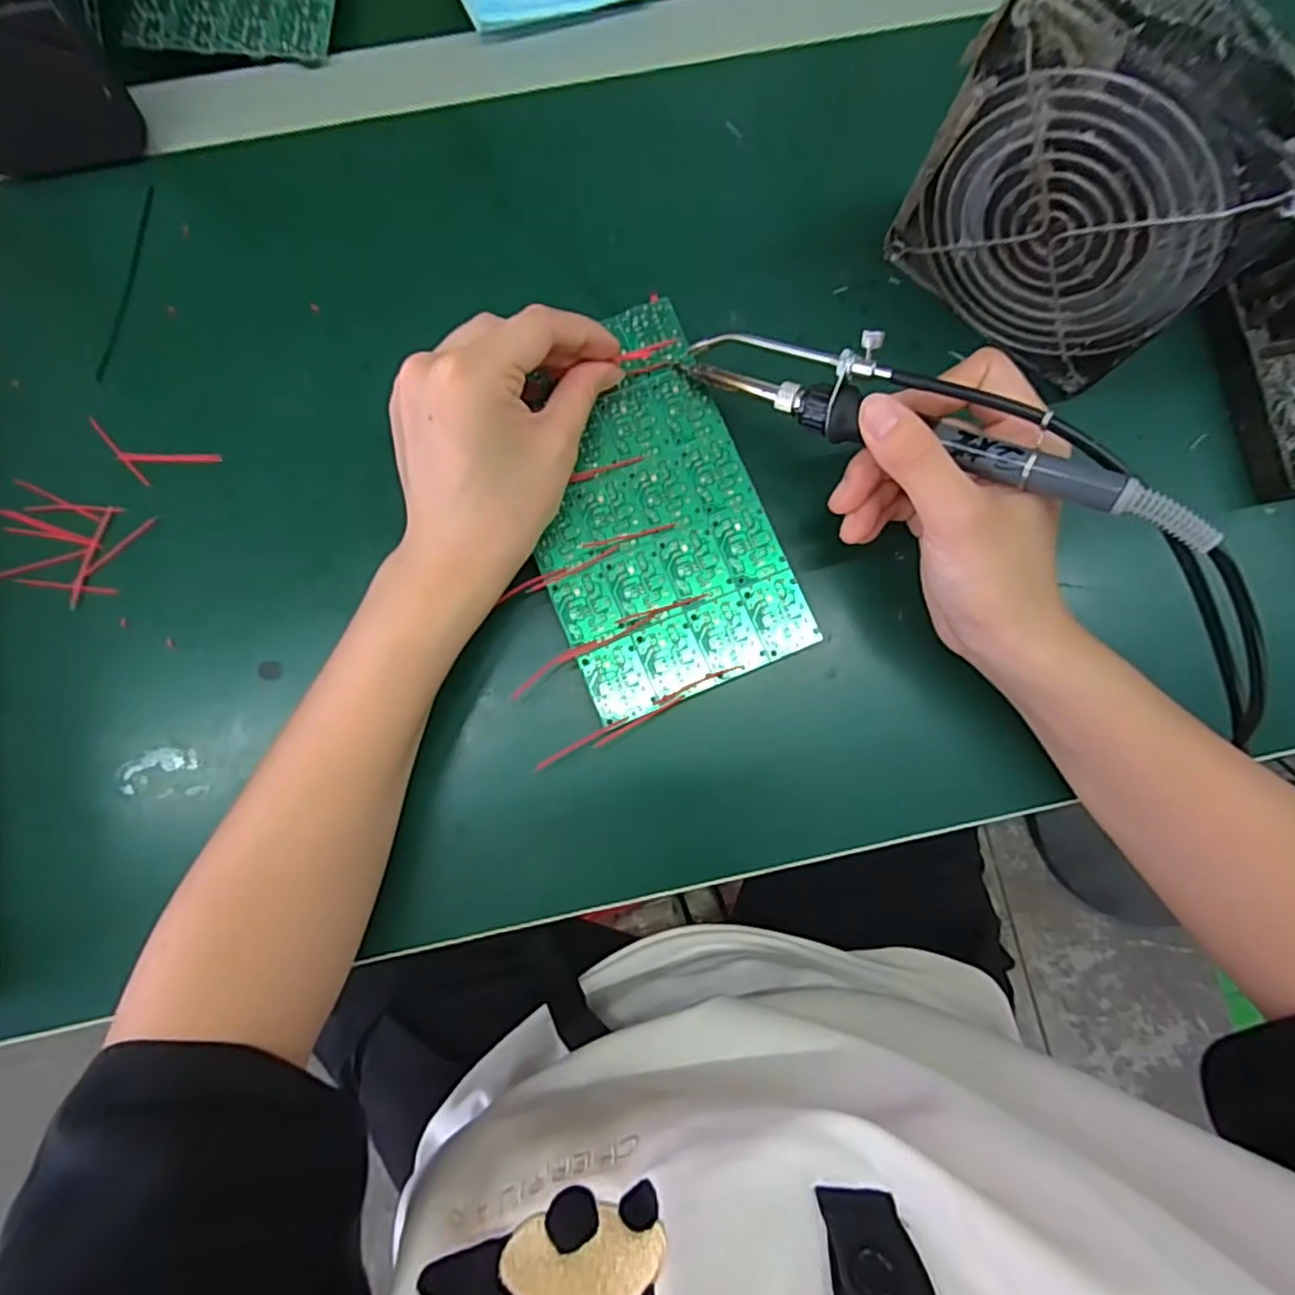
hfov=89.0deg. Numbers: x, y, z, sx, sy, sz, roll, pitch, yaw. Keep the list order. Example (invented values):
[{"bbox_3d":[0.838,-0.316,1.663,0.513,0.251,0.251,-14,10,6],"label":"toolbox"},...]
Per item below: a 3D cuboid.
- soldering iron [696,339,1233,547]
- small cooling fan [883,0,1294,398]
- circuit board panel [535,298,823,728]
[{"bbox_3d":[0.103,-0.085,0.247,0.197,0.025,0.028,31,83,21],"label":"soldering iron"},{"bbox_3d":[0.173,-0.177,0.263,0.121,0.122,0.041,39,84,3],"label":"small cooling fan"},{"bbox_3d":[-0.003,-0.062,0.292,0.100,0.004,0.168,-22,84,-4],"label":"circuit board panel"}]

